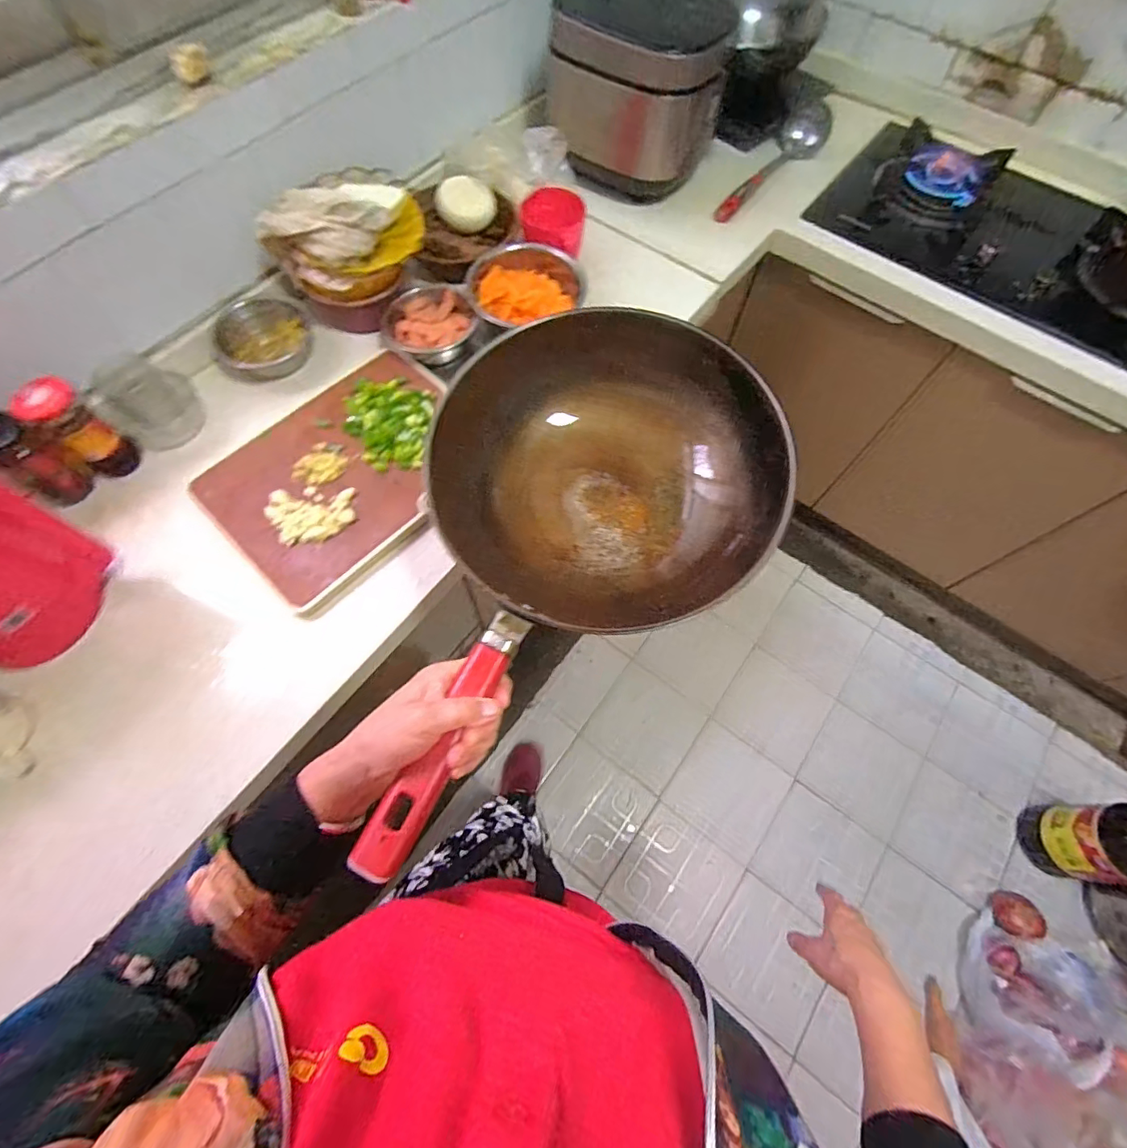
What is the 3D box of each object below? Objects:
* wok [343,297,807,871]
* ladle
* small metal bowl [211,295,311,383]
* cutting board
[{"bbox_3d":[-0.005,-0.001,0.473,0.313,0.106,0.513,22,67,8],"label":"wok"},{"bbox_3d":[0.429,-0.819,1.071,0.094,0.060,0.384,31,70,12],"label":"ladle"},{"bbox_3d":[-0.479,-0.378,0.851,0.151,0.065,0.117,-29,70,-13],"label":"small metal bowl"},{"bbox_3d":[-0.311,-0.159,0.766,0.292,0.038,0.369,41,72,15],"label":"cutting board"}]

